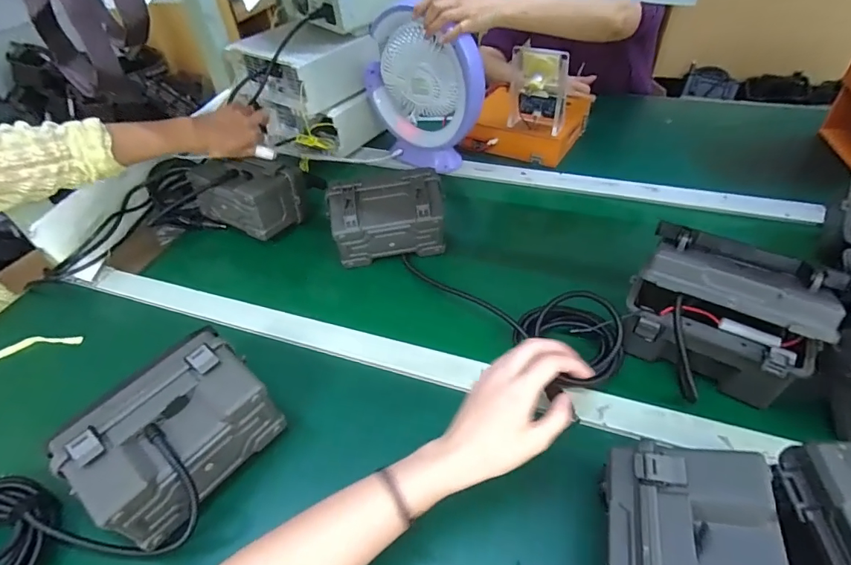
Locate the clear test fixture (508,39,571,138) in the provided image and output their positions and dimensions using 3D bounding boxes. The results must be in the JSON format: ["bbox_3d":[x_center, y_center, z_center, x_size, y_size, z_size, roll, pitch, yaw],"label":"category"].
[{"bbox_3d":[0.201,-0.334,0.791,0.101,0.152,0.041,14,48,18],"label":"clear test fixture"}]

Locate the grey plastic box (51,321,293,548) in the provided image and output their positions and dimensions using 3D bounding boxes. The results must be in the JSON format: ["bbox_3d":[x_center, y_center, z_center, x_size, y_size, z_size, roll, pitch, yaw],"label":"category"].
[{"bbox_3d":[-0.240,0.153,0.443,0.111,0.110,0.163,25,52,26],"label":"grey plastic box"}]

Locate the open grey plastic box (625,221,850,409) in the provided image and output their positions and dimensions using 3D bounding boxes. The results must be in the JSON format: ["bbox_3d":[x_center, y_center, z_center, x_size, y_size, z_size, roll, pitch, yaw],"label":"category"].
[{"bbox_3d":[0.315,0.036,0.483,0.167,0.133,0.116,17,49,21],"label":"open grey plastic box"}]

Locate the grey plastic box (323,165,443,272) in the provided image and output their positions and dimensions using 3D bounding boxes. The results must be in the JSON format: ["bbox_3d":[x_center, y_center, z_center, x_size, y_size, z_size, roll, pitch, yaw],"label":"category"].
[{"bbox_3d":[-0.055,-0.095,0.665,0.162,0.103,0.082,-9,45,-4],"label":"grey plastic box"}]

